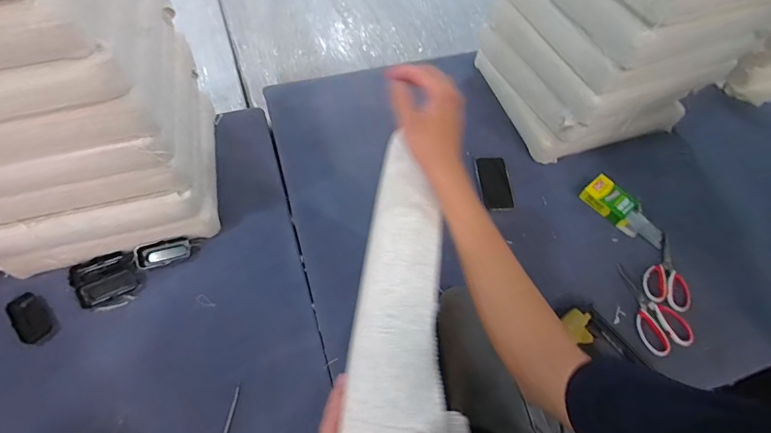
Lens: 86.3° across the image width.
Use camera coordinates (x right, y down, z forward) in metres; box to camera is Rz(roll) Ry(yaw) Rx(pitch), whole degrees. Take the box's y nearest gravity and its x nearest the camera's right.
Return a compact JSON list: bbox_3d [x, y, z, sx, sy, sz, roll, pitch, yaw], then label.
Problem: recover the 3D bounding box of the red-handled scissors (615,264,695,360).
[{"bbox_3d":[0.581,0.202,0.915,0.113,0.018,0.198,-16,62,-11],"label":"red-handled scissors"}]

